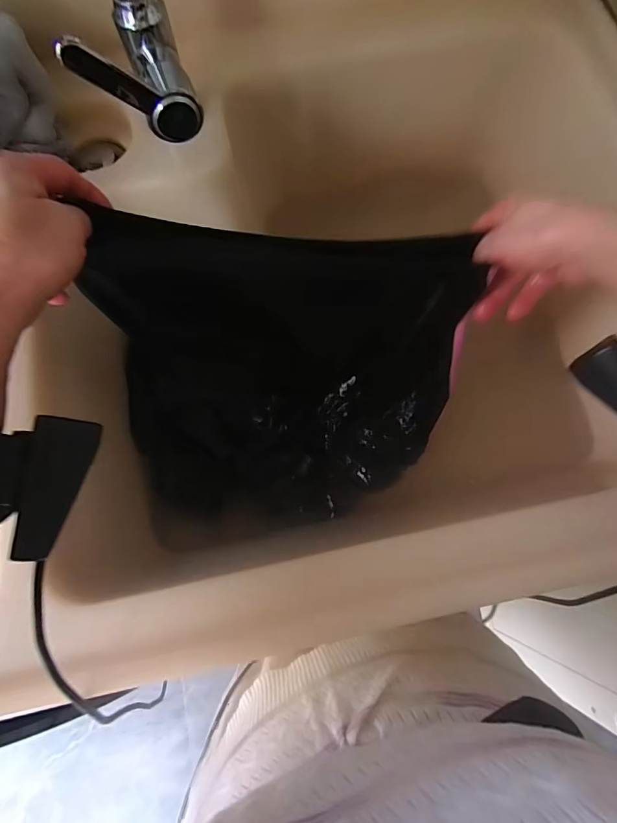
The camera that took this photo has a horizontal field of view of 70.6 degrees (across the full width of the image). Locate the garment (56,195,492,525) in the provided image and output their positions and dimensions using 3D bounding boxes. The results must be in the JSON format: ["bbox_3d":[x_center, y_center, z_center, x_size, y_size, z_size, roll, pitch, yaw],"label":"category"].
[{"bbox_3d":[0.016,-0.023,0.376,0.286,0.256,0.183,-11,75,-2],"label":"garment"}]

